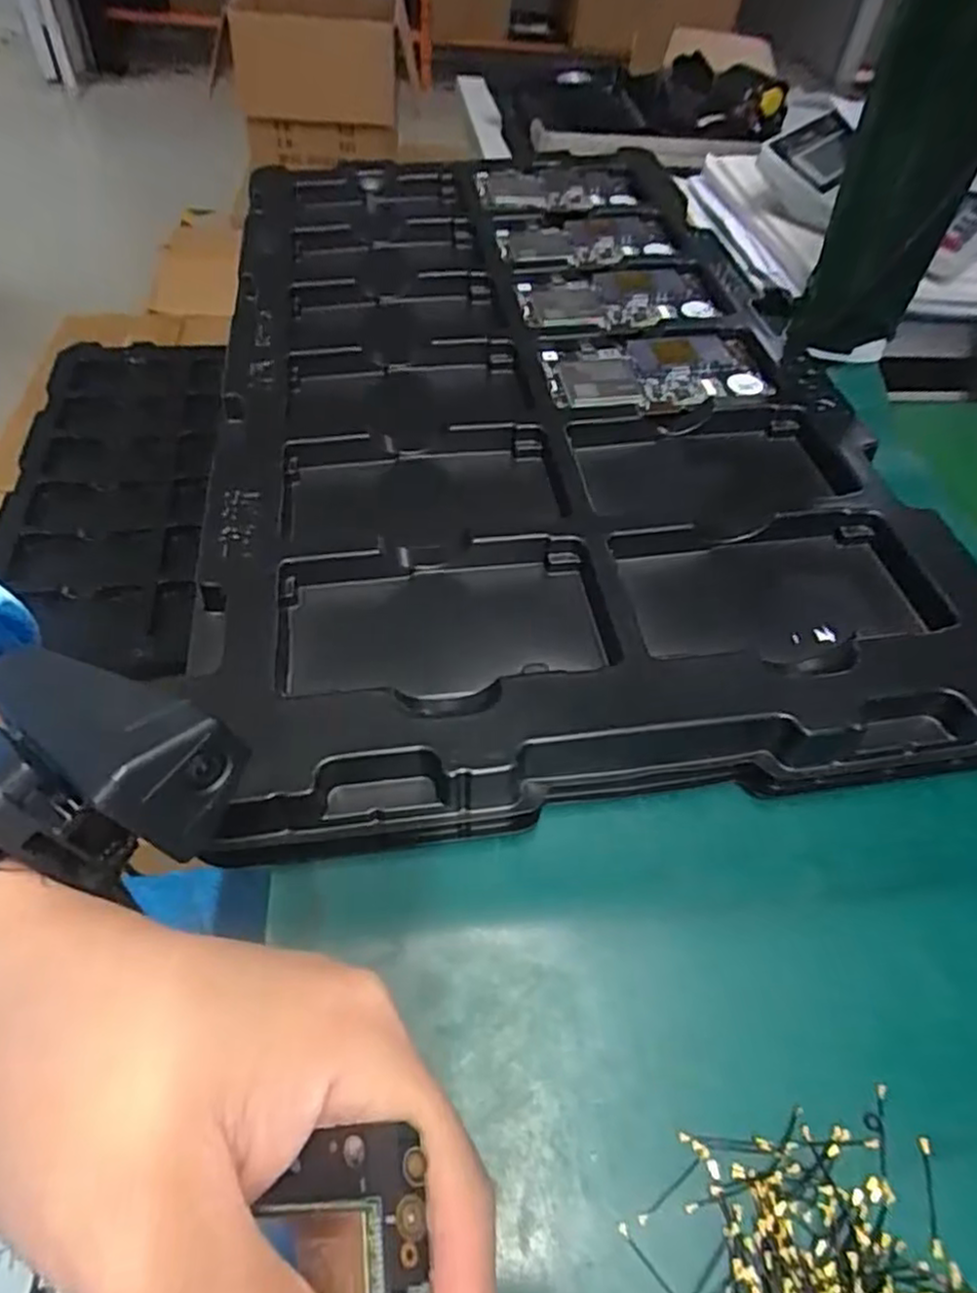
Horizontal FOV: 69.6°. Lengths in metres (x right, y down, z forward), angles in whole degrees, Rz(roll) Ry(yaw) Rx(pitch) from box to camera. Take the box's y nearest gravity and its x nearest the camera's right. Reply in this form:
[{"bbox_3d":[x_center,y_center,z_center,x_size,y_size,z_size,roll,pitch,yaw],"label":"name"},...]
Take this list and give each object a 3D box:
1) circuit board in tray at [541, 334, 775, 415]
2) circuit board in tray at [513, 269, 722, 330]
[{"bbox_3d":[0.097,-0.159,0.406,0.127,0.005,0.069,-6,53,-10],"label":"circuit board in tray"},{"bbox_3d":[0.084,-0.228,0.456,0.121,0.005,0.075,-6,53,-10],"label":"circuit board in tray"}]

